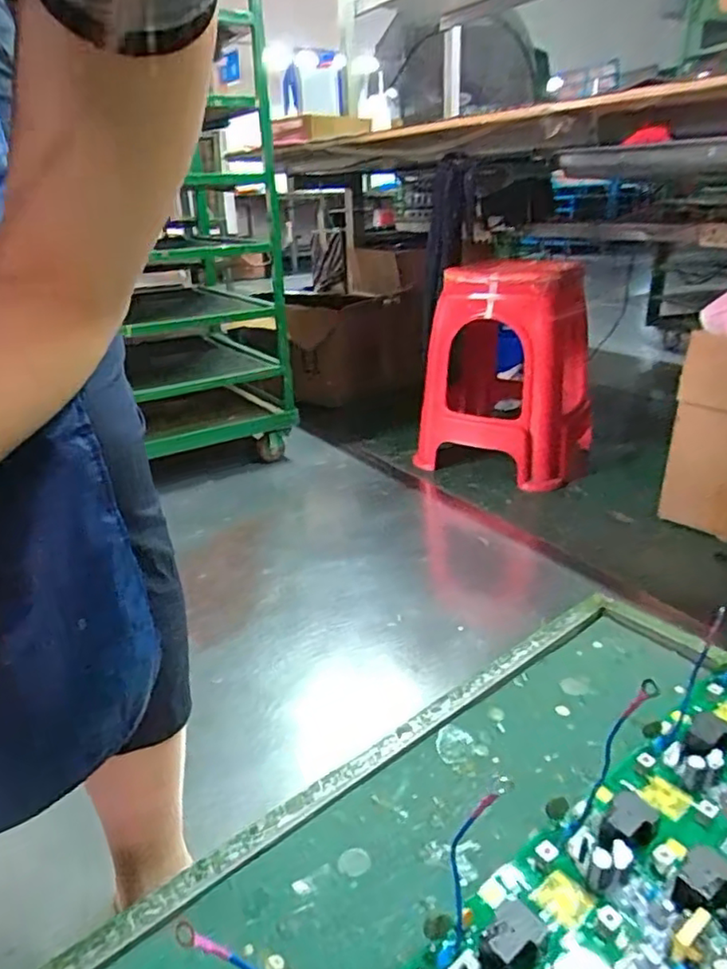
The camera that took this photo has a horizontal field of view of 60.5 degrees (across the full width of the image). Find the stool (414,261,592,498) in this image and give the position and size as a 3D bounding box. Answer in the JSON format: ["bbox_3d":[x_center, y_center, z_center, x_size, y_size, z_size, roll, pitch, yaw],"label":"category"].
[{"bbox_3d":[0.366,-0.286,1.557,0.370,0.488,0.364,12,28,29],"label":"stool"}]

